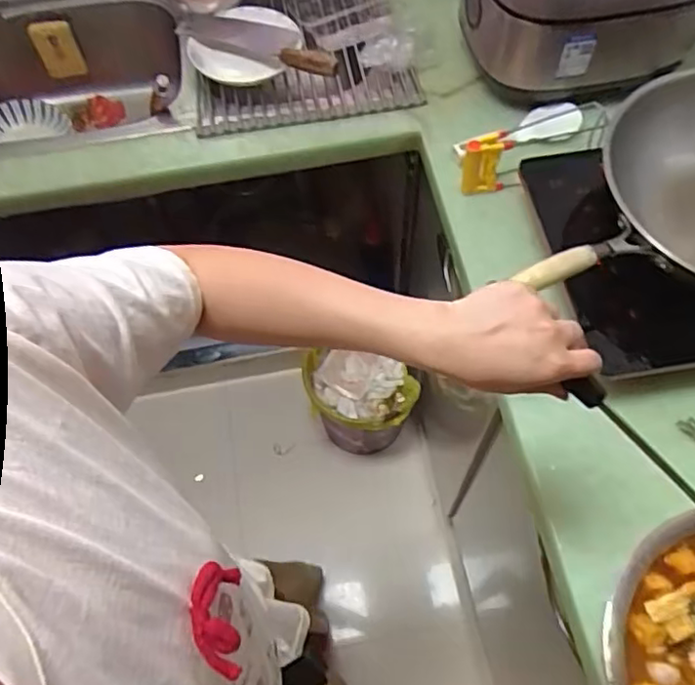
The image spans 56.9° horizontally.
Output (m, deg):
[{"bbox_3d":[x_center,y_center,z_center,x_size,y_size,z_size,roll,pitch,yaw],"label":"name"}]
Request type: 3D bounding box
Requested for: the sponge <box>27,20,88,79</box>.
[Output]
[{"bbox_3d":[-0.580,-0.588,1.288,0.091,0.112,0.018,0,52,6],"label":"sponge"}]

